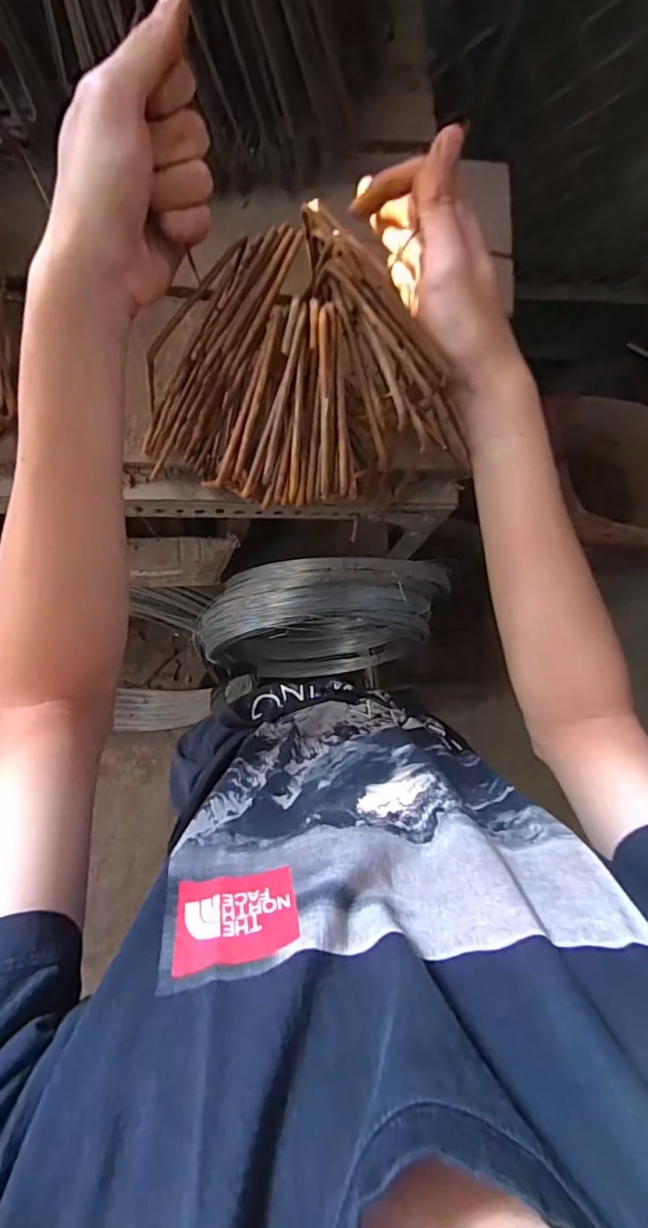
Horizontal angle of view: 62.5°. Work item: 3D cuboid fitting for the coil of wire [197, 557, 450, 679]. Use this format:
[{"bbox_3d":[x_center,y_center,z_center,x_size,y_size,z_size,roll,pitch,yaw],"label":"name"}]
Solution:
[{"bbox_3d":[-0.015,0.009,0.874,0.345,0.370,0.135,-9,68,-9],"label":"coil of wire"}]

